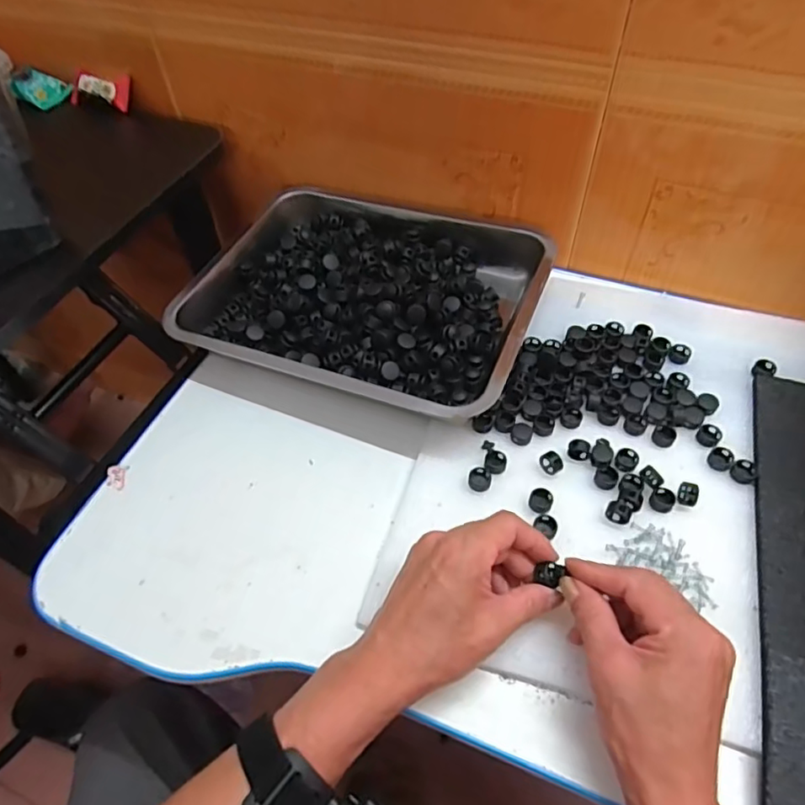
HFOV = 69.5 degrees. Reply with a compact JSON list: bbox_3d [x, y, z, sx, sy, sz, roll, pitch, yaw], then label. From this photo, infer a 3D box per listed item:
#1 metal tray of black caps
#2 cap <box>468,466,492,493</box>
[{"bbox_3d":[-0.032,-0.111,0.550,0.309,0.049,0.249,17,56,15],"label":"metal tray of black caps"},{"bbox_3d":[0.060,0.058,0.445,0.017,0.006,0.019,23,57,19],"label":"cap"}]

